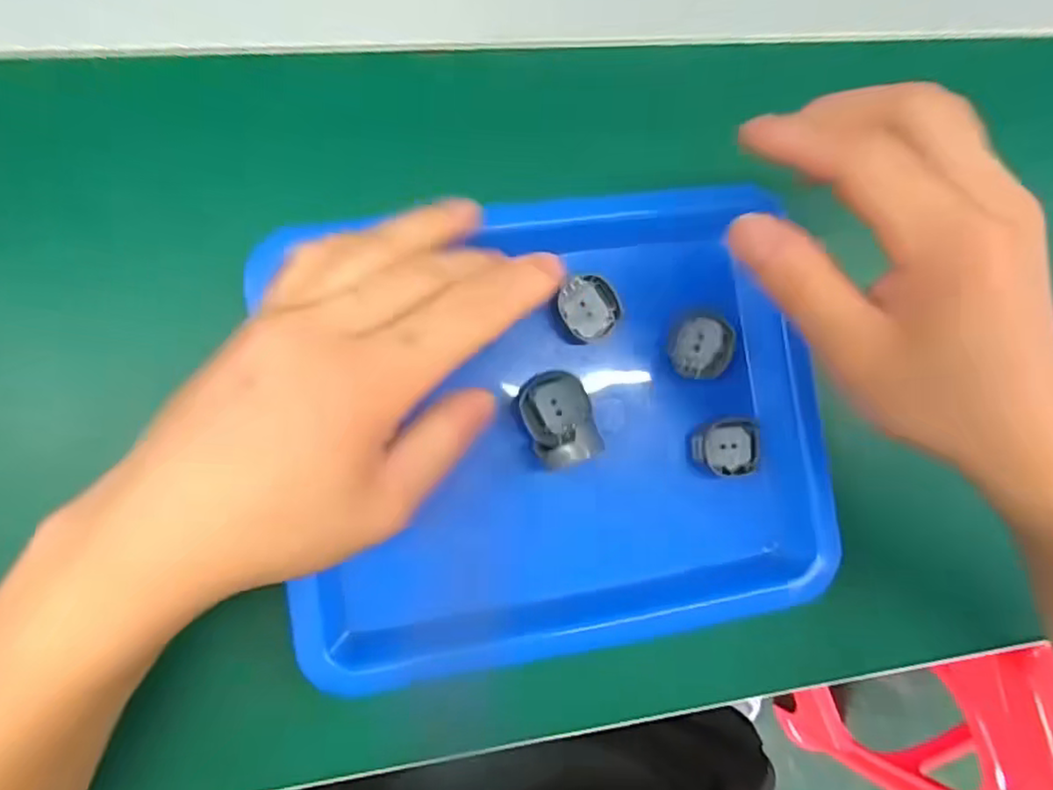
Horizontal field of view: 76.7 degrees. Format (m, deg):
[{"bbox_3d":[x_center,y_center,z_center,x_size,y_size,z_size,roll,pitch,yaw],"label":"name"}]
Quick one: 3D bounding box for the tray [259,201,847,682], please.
[{"bbox_3d":[0.011,0.013,0.277,0.211,0.041,0.187,-8,89,-10],"label":"tray"}]

